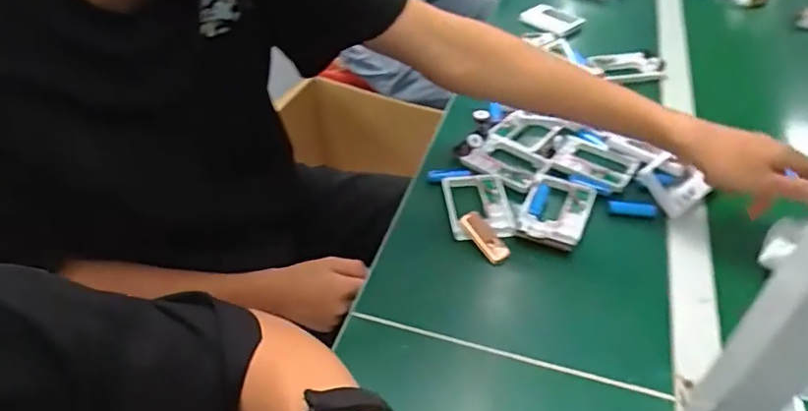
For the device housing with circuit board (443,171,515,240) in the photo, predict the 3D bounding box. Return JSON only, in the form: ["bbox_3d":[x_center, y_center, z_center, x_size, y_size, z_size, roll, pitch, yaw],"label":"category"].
[{"bbox_3d":[0.086,-0.005,0.650,0.073,0.015,0.103,0,43,-3],"label":"device housing with circuit board"}]

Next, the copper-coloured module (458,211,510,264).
[{"bbox_3d":[0.086,0.035,0.608,0.020,0.020,0.061,-36,81,-33],"label":"copper-coloured module"}]

